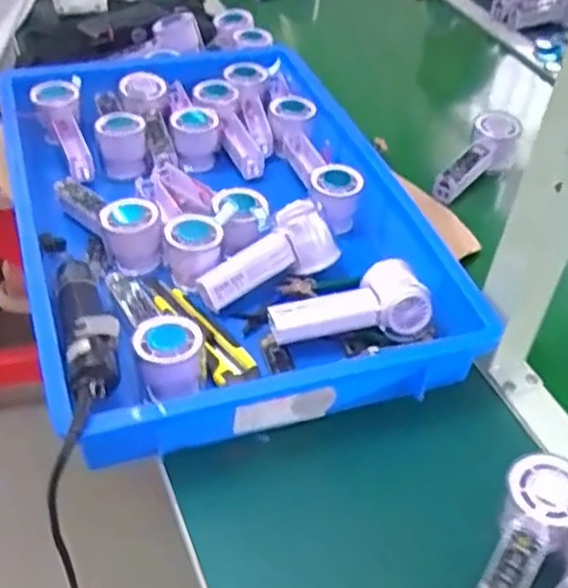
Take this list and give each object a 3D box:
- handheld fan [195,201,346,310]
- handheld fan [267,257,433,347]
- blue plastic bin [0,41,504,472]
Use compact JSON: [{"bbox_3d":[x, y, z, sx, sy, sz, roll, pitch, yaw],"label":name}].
[{"bbox_3d":[-0.019,-0.036,0.730,0.141,0.049,0.056,-30,51,-13],"label":"handheld fan"},{"bbox_3d":[0.059,0.013,0.673,0.137,0.046,0.069,-12,45,-20],"label":"handheld fan"},{"bbox_3d":[-0.078,-0.101,0.805,0.370,0.091,0.597,-10,44,-18],"label":"blue plastic bin"}]

